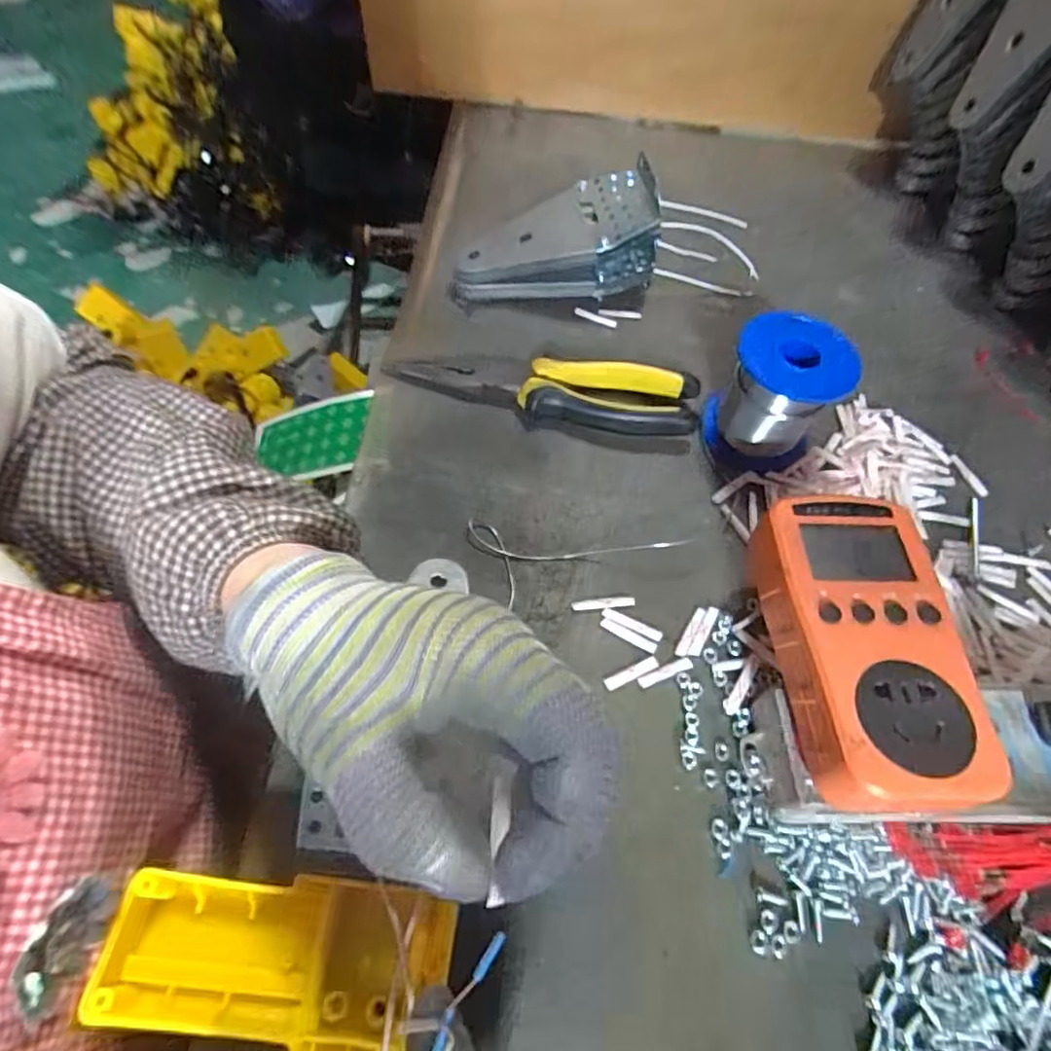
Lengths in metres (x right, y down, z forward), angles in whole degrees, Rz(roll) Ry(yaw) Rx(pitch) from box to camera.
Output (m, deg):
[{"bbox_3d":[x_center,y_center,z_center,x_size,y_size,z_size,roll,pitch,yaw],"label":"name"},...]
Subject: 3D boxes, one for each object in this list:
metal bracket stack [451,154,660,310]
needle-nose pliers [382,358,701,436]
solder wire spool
[{"bbox_3d":[0.020,-0.191,0.398,0.131,0.069,0.061,2,59,-1],"label":"metal bracket stack"},{"bbox_3d":[0.010,-0.081,0.353,0.180,0.024,0.040,8,59,3],"label":"needle-nose pliers"},{"bbox_3d":[0.139,-0.072,0.327,0.058,0.066,0.054,1,59,-2],"label":"solder wire spool"}]

